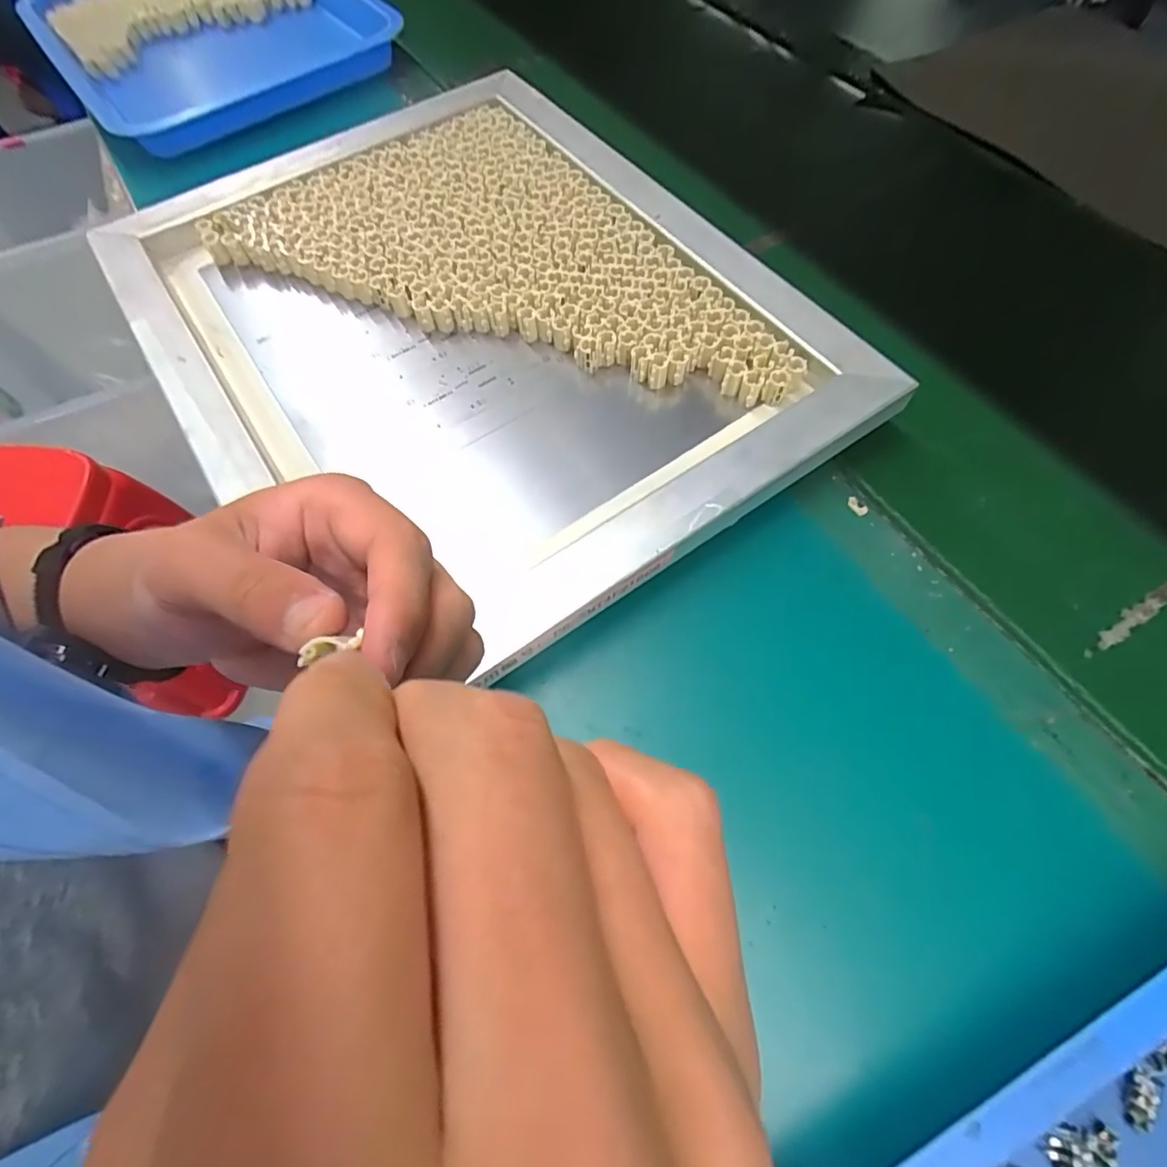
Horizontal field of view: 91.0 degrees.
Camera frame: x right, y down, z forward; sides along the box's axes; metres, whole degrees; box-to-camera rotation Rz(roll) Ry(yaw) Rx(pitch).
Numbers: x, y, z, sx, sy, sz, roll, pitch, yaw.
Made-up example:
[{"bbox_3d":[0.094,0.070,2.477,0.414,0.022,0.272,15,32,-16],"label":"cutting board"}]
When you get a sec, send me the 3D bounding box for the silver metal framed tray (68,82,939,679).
[{"bbox_3d":[-0.093,-0.205,0.443,0.406,0.058,0.520,-32,67,-14],"label":"silver metal framed tray"}]

